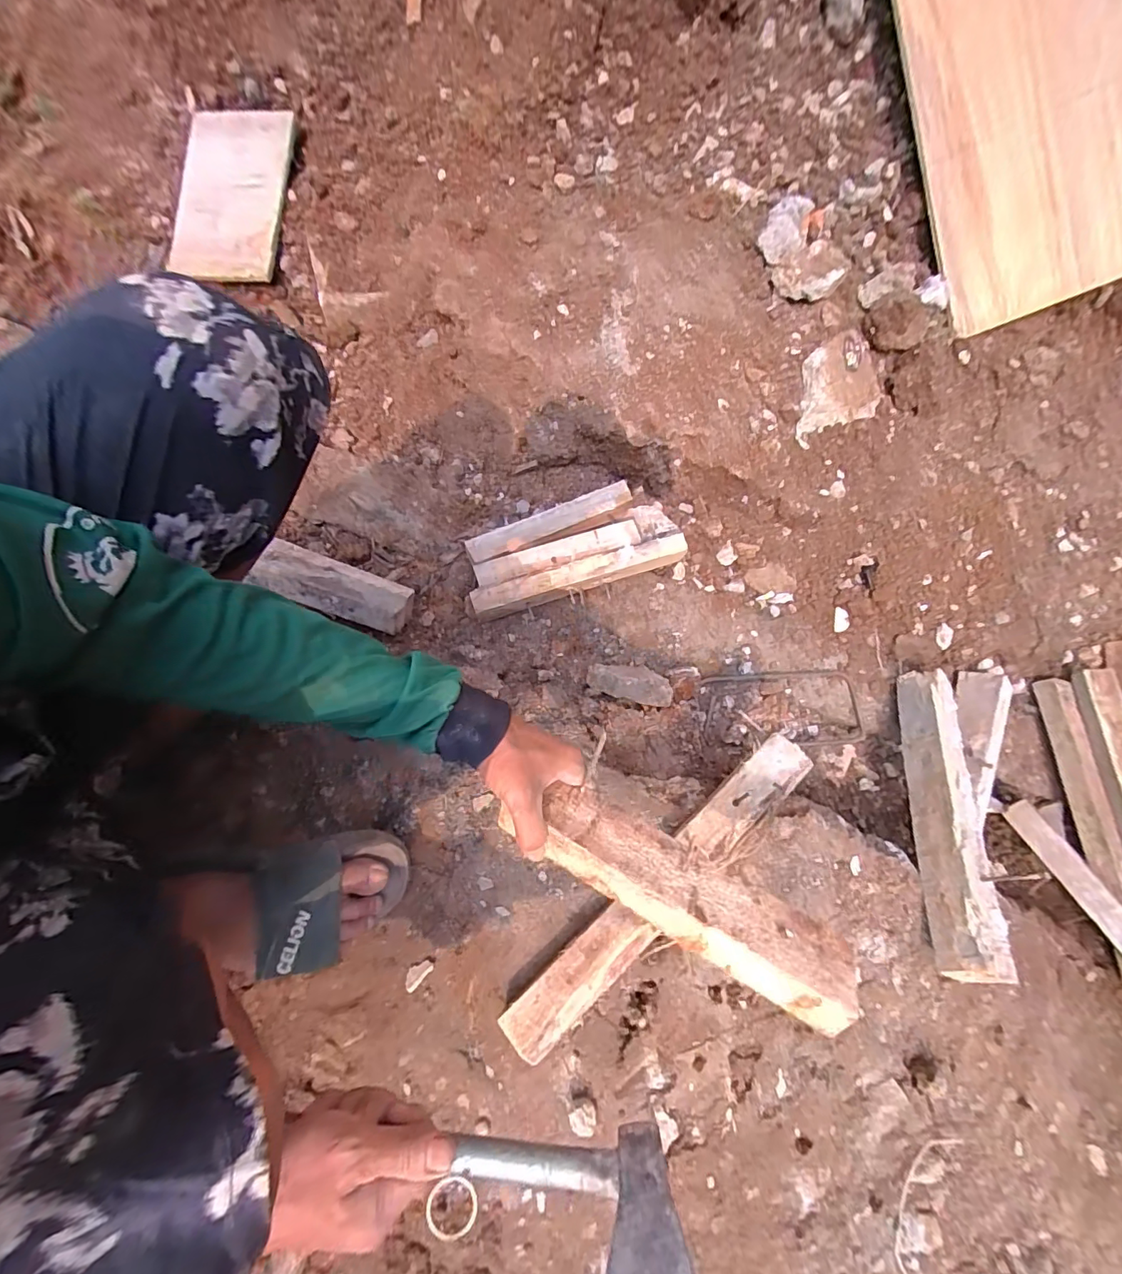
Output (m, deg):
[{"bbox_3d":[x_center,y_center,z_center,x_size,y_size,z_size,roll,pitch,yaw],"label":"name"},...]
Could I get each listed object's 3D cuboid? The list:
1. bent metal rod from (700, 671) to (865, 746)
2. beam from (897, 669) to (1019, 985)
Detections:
[{"bbox_3d":[0.341,0.111,0.750,0.240,0.016,0.115,-3,72,-2],"label":"bent metal rod"},{"bbox_3d":[0.479,0.203,0.615,0.051,0.067,0.394,19,52,5],"label":"beam"}]

